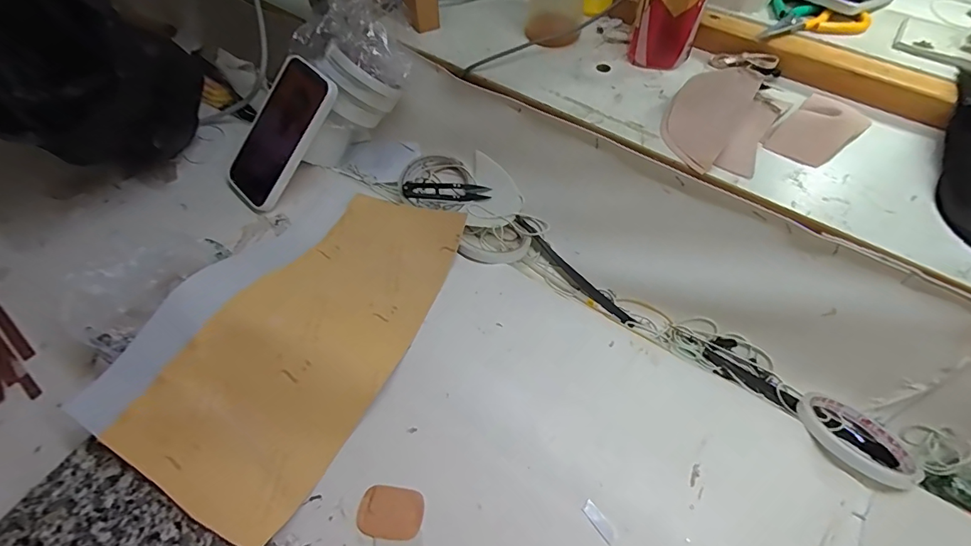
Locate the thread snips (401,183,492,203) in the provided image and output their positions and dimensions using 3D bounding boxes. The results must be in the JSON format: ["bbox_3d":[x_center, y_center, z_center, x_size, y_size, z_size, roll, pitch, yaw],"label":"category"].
[{"bbox_3d":[-0.046,-0.096,0.557,0.101,0.016,0.026,4,56,4],"label":"thread snips"}]

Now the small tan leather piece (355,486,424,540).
[{"bbox_3d":[-0.073,0.185,0.362,0.050,0.004,0.035,4,56,4],"label":"small tan leather piece"}]

